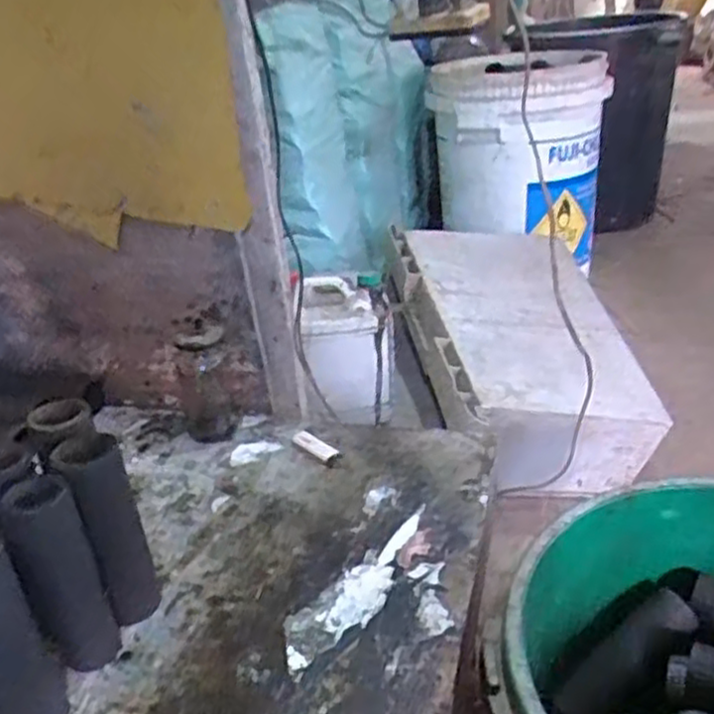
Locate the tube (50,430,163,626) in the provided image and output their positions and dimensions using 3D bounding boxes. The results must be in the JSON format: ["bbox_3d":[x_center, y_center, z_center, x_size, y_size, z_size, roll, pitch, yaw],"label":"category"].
[{"bbox_3d":[-0.212,0.152,0.660,0.053,0.175,0.054,-17,27,-21],"label":"tube"}]

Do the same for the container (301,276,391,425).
[{"bbox_3d":[-0.018,-0.008,1.273,0.145,0.233,0.086,-12,26,-7],"label":"container"}]

